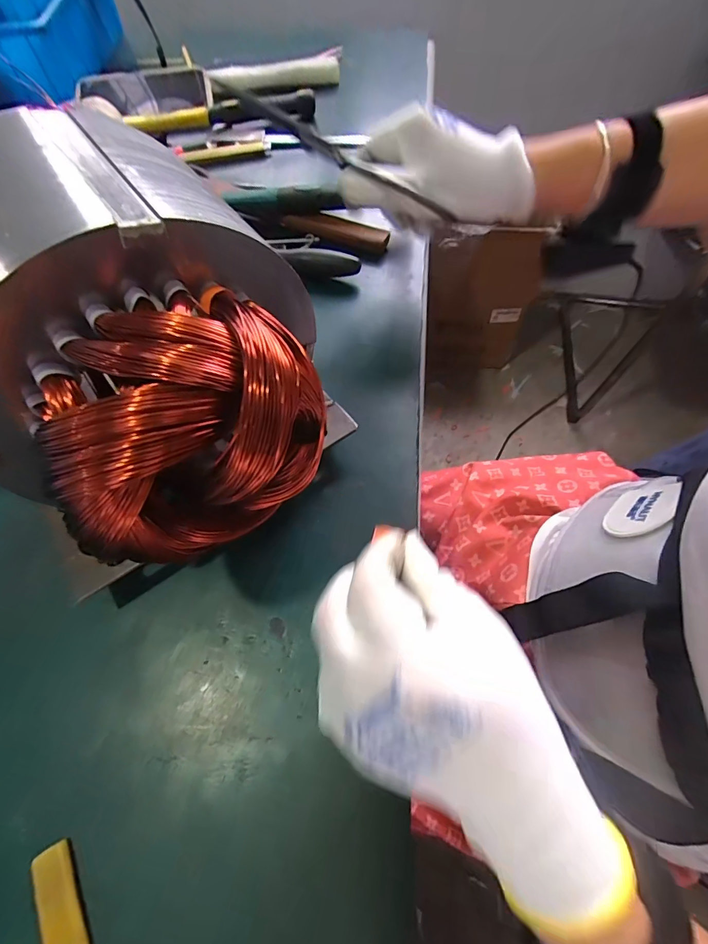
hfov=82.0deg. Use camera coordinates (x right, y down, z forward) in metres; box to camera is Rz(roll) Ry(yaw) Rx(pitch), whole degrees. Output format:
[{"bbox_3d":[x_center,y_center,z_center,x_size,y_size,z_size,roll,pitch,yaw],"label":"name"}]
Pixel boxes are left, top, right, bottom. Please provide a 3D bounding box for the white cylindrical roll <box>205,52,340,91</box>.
[{"bbox_3d":[-0.109,-0.547,0.561,0.172,0.034,0.035,-8,61,-4],"label":"white cylindrical roll"}]

